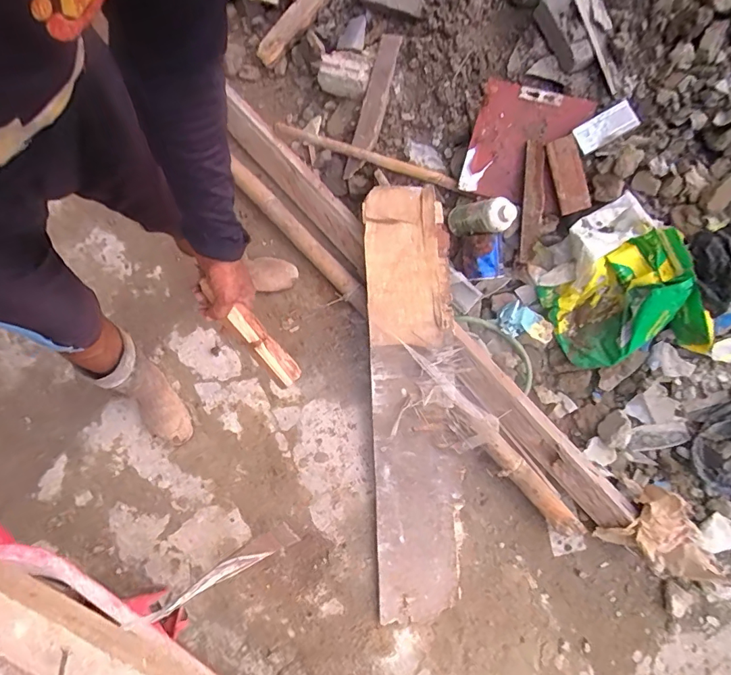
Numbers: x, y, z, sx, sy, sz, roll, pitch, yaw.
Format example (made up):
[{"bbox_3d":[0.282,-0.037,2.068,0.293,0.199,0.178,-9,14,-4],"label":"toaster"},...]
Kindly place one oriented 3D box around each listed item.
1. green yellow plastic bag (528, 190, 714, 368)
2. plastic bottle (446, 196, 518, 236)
[{"bbox_3d":[0.672,-0.129,1.206,0.352,0.119,0.411,-25,92,34],"label":"green yellow plastic bag"},{"bbox_3d":[0.321,-0.331,1.236,0.063,0.201,0.084,36,72,-36],"label":"plastic bottle"}]

